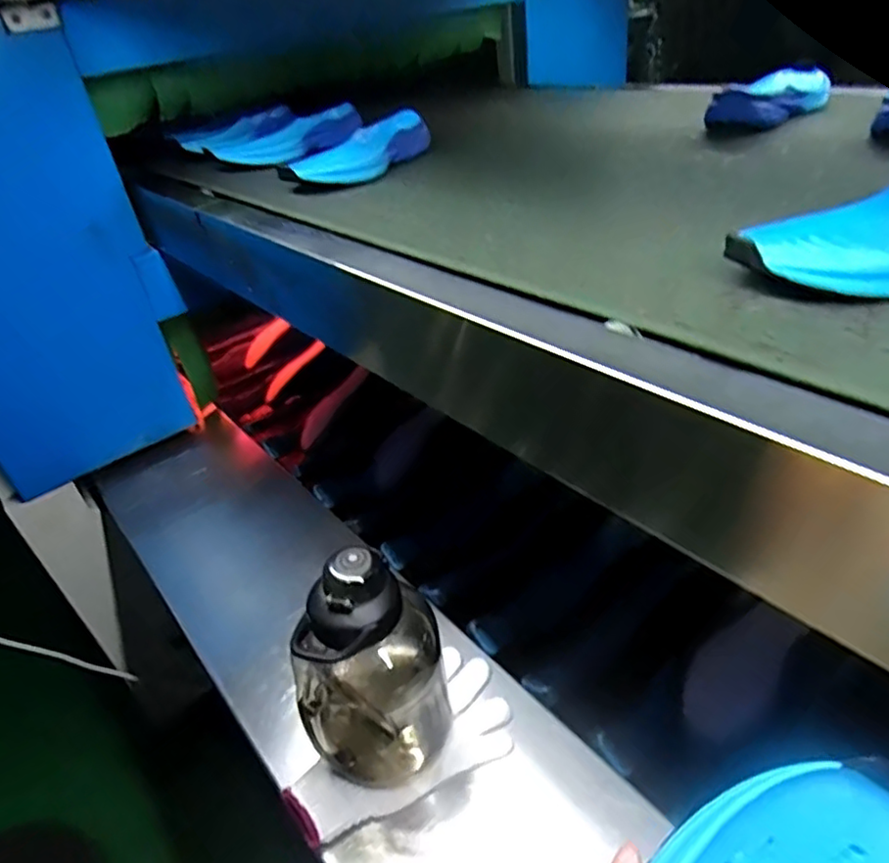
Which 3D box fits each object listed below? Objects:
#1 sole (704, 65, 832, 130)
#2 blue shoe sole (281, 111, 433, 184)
[{"bbox_3d":[0.411,-0.421,0.793,0.103,0.047,0.260,16,43,29],"label":"sole"},{"bbox_3d":[-0.096,-0.336,0.770,0.073,0.054,0.223,20,45,32],"label":"blue shoe sole"}]

